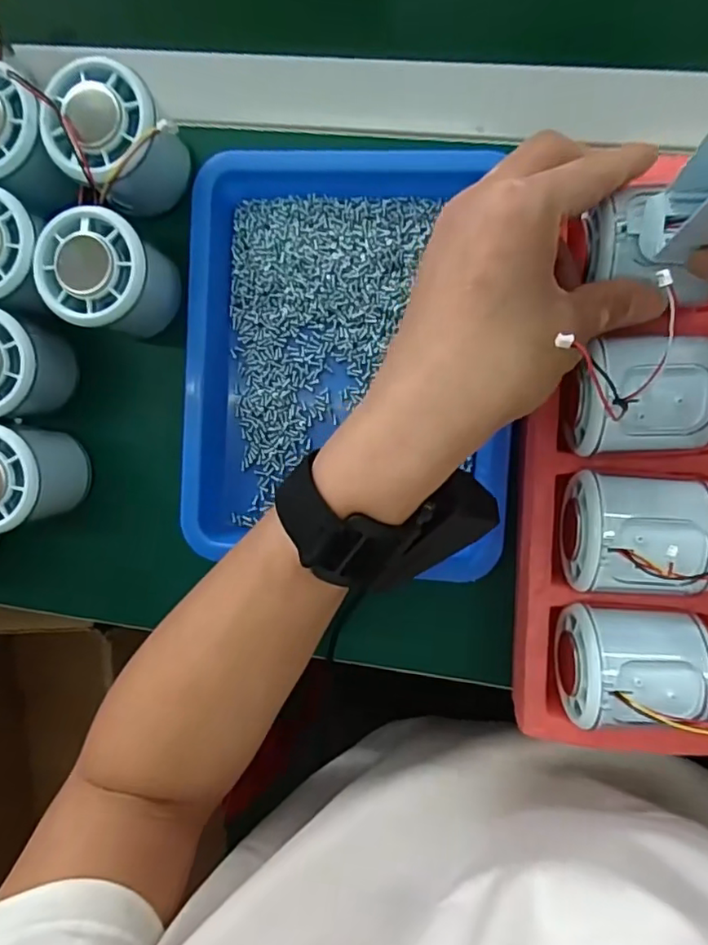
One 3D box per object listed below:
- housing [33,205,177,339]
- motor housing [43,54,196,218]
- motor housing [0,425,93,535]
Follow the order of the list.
[{"bbox_3d":[-0.127,-0.102,0.308,0.053,0.051,0.054,0,92,7],"label":"housing"},{"bbox_3d":[-0.123,-0.172,0.305,0.047,0.060,0.053,41,96,3],"label":"motor housing"},{"bbox_3d":[-0.186,0.002,0.326,0.050,0.060,0.054,0,92,7],"label":"motor housing"}]

